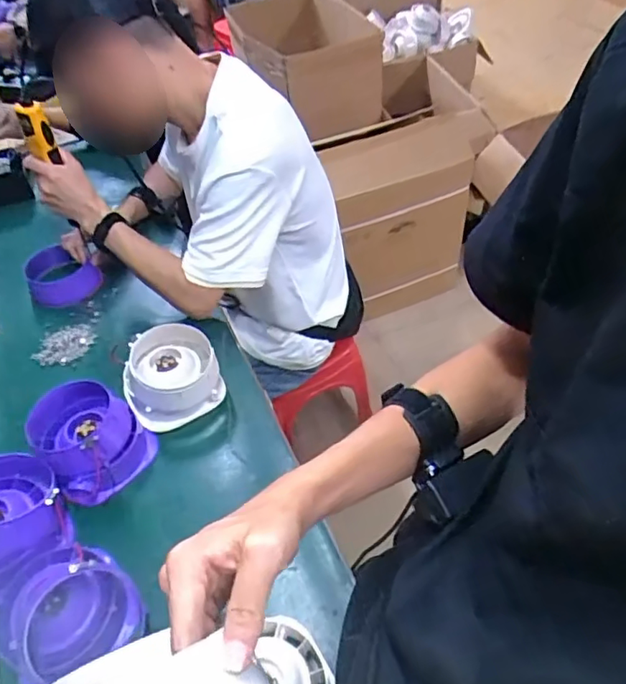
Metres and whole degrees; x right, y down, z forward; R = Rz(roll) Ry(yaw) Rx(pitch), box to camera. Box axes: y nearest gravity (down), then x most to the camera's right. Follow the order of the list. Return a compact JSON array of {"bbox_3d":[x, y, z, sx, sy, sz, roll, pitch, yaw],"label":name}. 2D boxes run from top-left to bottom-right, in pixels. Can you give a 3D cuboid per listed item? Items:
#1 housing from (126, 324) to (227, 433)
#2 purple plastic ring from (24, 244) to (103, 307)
[{"bbox_3d":[-0.207,0.054,0.825,0.137,0.105,0.128,-23,49,-17],"label":"housing"},{"bbox_3d":[-0.468,-0.115,1.028,0.129,0.049,0.106,31,56,29],"label":"purple plastic ring"}]

